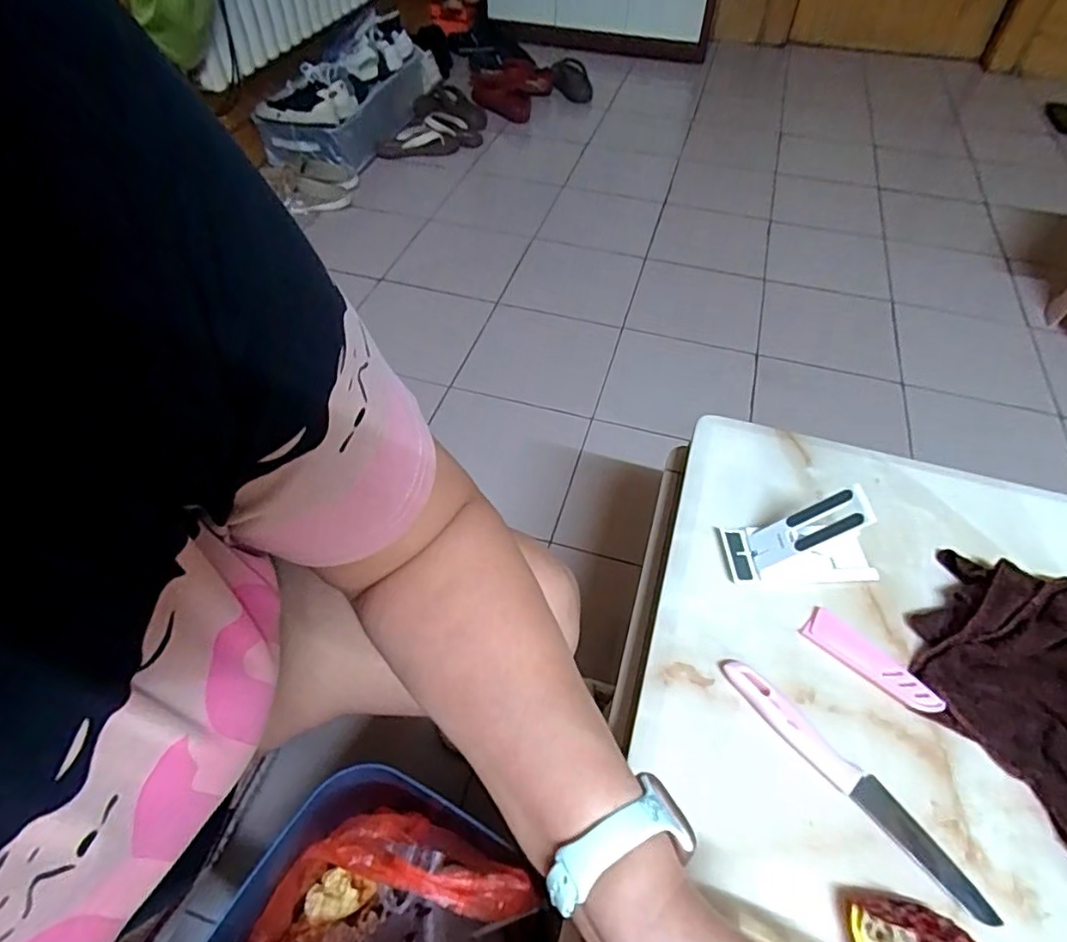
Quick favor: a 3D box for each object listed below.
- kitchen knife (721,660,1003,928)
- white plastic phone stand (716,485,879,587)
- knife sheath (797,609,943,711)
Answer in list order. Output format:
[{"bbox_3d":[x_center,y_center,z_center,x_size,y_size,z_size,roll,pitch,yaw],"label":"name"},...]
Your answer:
[{"bbox_3d":[0.205,0.198,0.393,0.026,0.009,0.192,-35,61,-26],"label":"kitchen knife"},{"bbox_3d":[0.218,0.048,0.471,0.115,0.075,0.050,2,52,-1],"label":"white plastic phone stand"},{"bbox_3d":[0.248,0.137,0.442,0.097,0.009,0.029,36,59,23],"label":"knife sheath"}]

